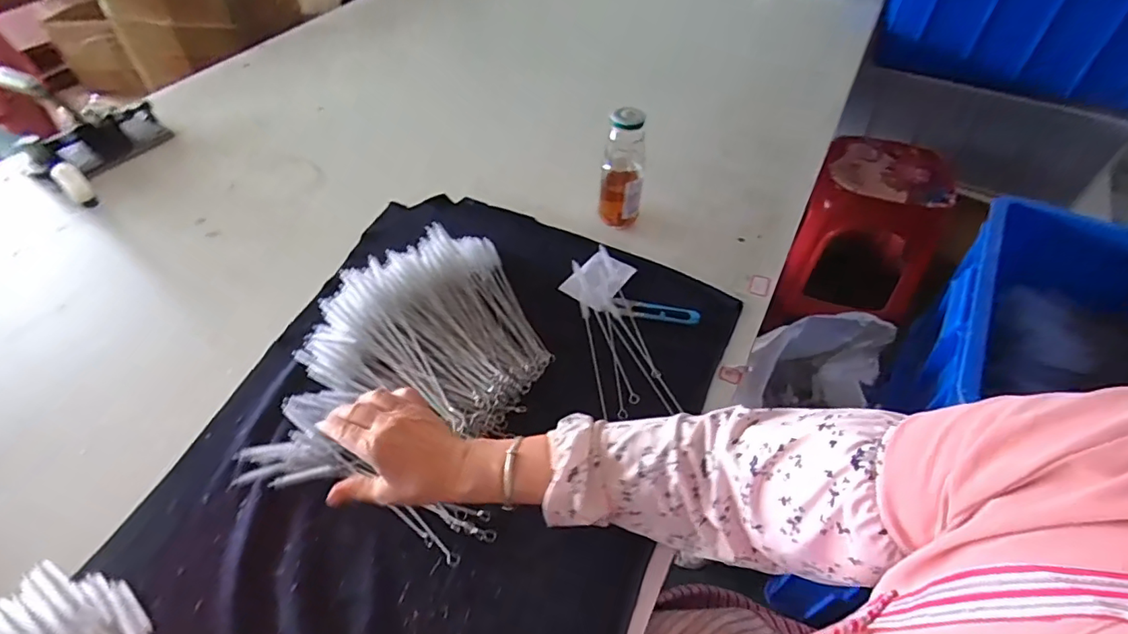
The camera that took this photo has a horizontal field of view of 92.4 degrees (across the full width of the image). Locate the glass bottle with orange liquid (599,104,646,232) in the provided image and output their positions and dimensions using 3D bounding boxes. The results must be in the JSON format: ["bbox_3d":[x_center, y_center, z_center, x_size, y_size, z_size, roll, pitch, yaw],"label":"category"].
[{"bbox_3d":[0.082,-0.205,0.748,0.059,0.163,0.050,5,49,5],"label":"glass bottle with orange liquid"}]

